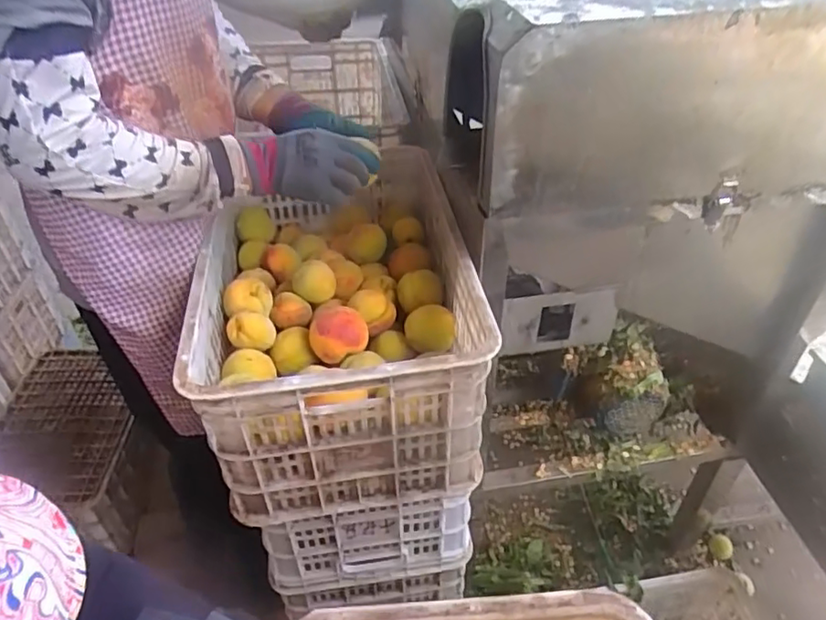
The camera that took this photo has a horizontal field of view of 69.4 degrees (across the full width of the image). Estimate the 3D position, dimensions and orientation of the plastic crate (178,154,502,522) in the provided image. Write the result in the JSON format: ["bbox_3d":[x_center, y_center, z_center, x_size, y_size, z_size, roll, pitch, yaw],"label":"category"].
[{"bbox_3d":[-0.115,0.011,0.885,0.342,0.267,0.508,-5,39,-8],"label":"plastic crate"}]

